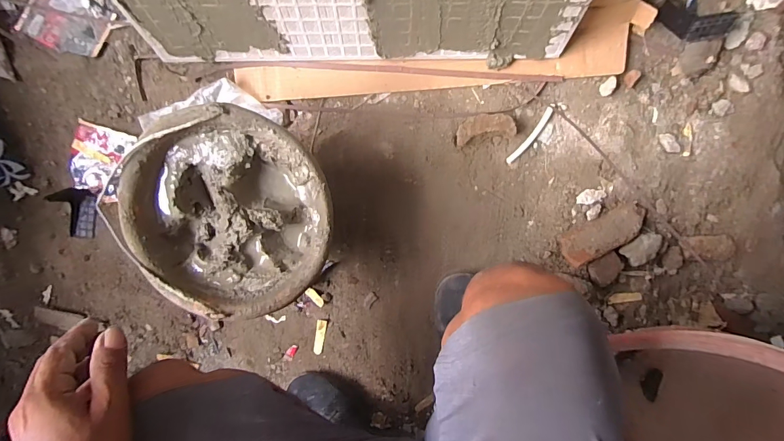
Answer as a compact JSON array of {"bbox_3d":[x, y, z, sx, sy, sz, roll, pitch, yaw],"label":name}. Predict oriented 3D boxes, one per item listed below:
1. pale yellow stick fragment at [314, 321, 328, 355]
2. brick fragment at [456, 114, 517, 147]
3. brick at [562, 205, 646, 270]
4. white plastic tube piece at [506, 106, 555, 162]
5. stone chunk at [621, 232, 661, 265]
[{"bbox_3d":[-0.121,0.194,0.653,0.016,0.006,0.060,11,96,-3],"label":"pale yellow stick fragment"},{"bbox_3d":[0.141,-0.141,0.598,0.085,0.027,0.039,-11,96,0],"label":"brick fragment"},{"bbox_3d":[0.335,0.022,0.618,0.139,0.029,0.054,-29,66,2],"label":"brick"},{"bbox_3d":[0.218,-0.131,0.613,0.016,0.009,0.104,37,94,-5],"label":"white plastic tube piece"},{"bbox_3d":[0.399,0.043,0.627,0.058,0.026,0.042,-44,95,3],"label":"stone chunk"}]

